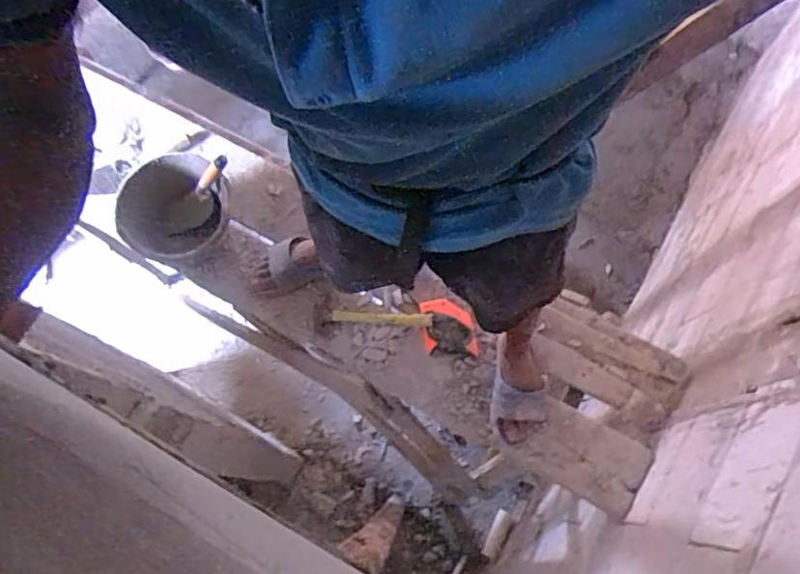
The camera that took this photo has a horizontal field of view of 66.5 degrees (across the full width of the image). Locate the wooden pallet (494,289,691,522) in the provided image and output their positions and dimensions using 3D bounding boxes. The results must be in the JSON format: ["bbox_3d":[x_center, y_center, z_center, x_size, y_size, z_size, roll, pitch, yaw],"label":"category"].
[{"bbox_3d":[0.438,0.259,1.384,0.329,0.064,0.406,28,74,8],"label":"wooden pallet"}]

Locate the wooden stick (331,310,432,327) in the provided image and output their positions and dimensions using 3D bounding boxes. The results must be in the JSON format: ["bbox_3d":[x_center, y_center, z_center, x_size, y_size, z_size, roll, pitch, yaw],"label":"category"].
[{"bbox_3d":[-0.042,0.070,1.419,0.230,0.011,0.027,3,72,0],"label":"wooden stick"}]

